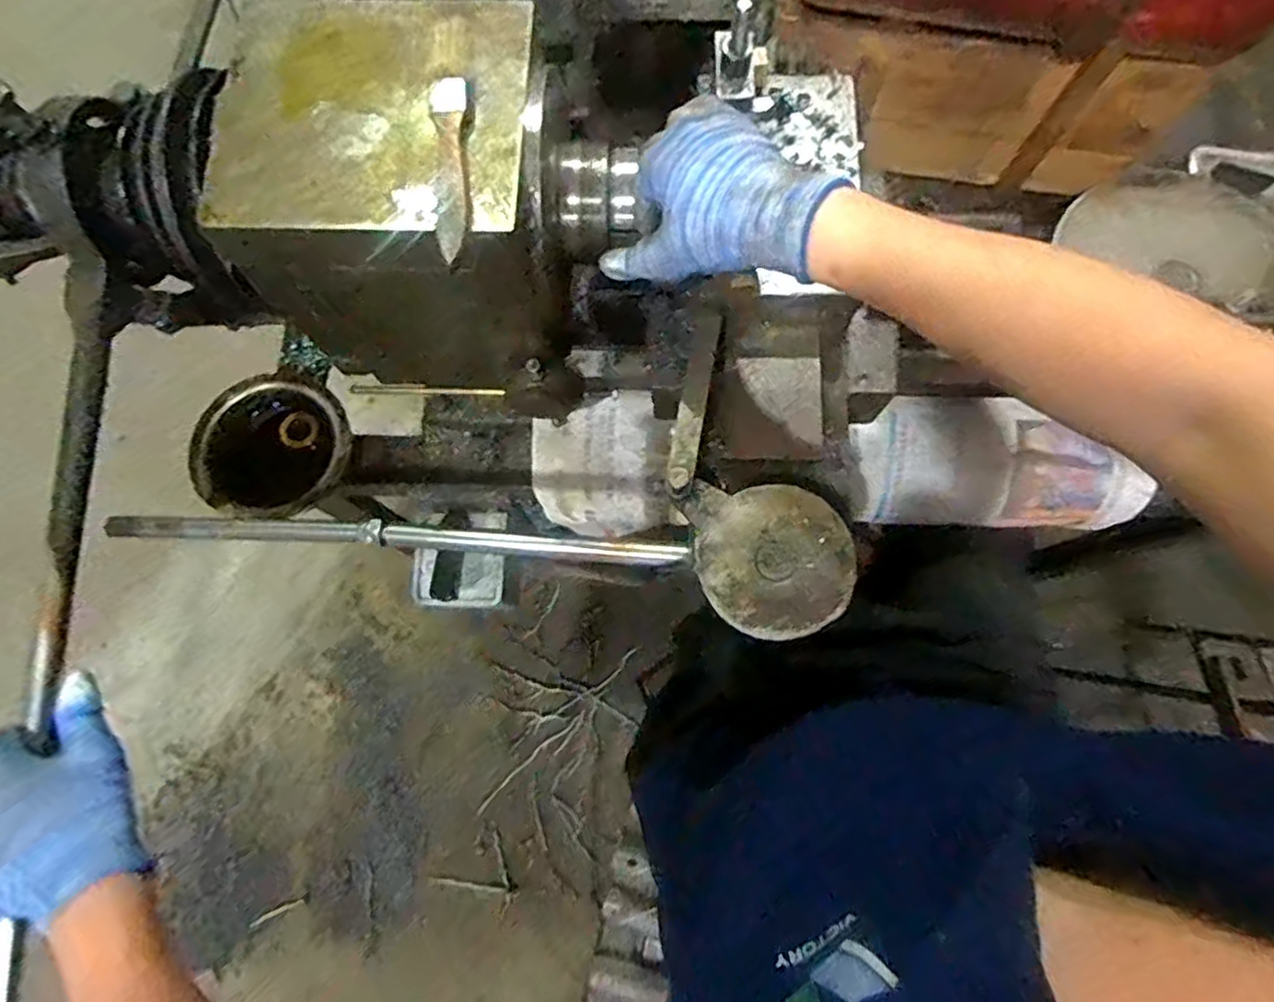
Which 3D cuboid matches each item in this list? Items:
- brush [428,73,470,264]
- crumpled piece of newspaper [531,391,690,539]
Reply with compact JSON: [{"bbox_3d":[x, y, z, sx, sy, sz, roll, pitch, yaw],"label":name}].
[{"bbox_3d":[-0.099,-0.176,0.363,0.019,0.006,0.108,-4,75,0],"label":"brush"},{"bbox_3d":[-0.042,-0.035,0.648,0.104,0.040,0.128,-1,111,4],"label":"crumpled piece of newspaper"}]

